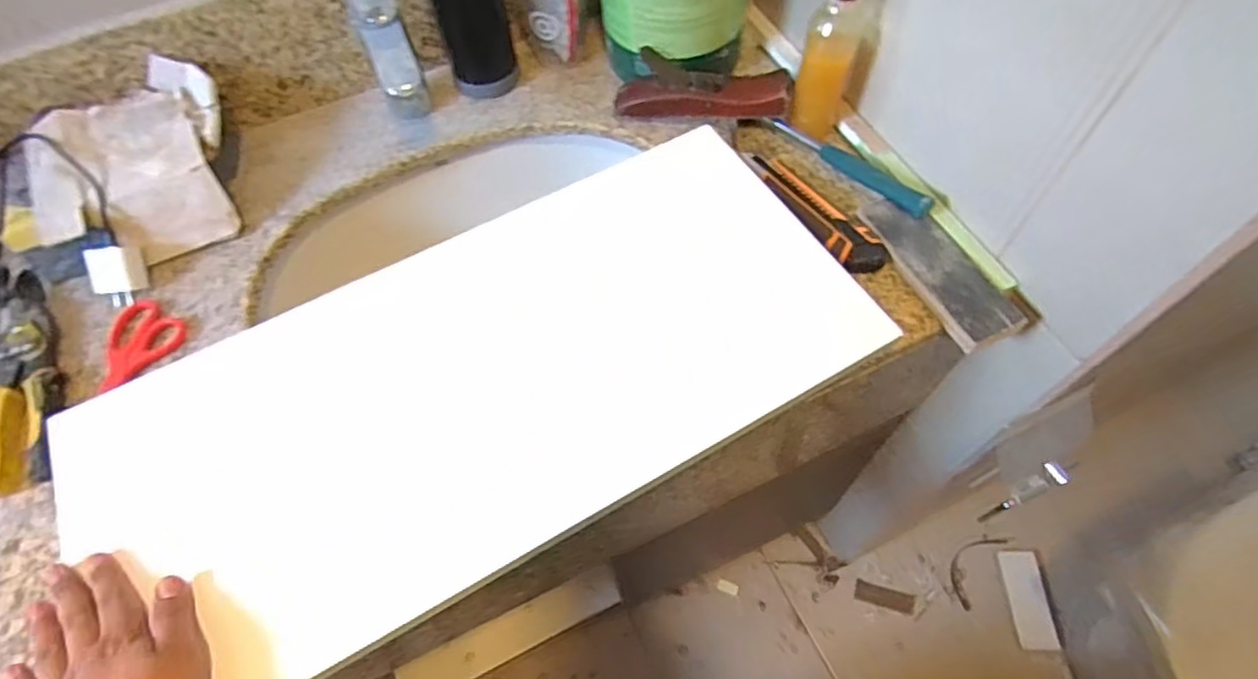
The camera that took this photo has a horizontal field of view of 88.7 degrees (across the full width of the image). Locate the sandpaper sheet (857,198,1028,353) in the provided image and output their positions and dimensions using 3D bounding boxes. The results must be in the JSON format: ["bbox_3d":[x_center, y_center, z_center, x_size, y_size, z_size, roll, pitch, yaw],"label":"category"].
[{"bbox_3d":[0.293,-0.072,0.612,0.062,0.018,0.171,-27,65,-1],"label":"sandpaper sheet"}]

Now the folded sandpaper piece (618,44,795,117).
[{"bbox_3d":[0.081,-0.277,0.721,0.194,0.052,0.054,12,61,9],"label":"folded sandpaper piece"}]

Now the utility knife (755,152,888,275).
[{"bbox_3d":[0.188,-0.130,0.658,0.045,0.014,0.172,-32,64,-15],"label":"utility knife"}]

